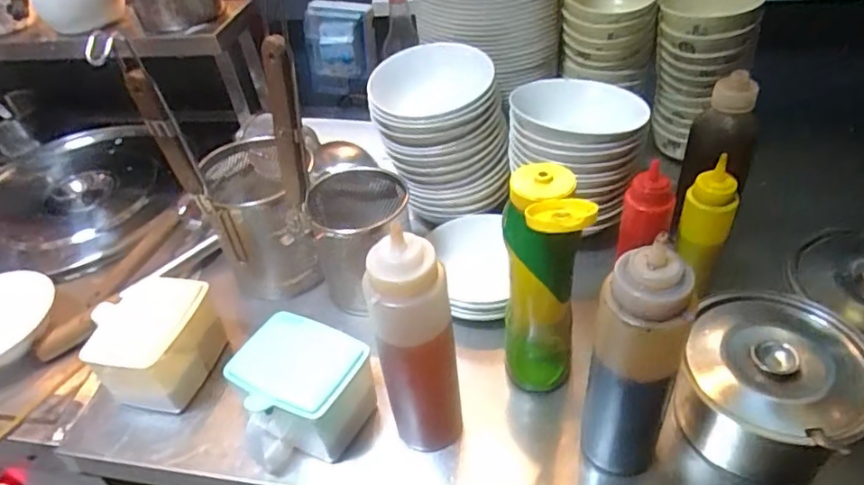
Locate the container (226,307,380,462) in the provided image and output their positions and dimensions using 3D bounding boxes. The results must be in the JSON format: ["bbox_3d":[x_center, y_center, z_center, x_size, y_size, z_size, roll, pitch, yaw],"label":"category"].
[{"bbox_3d":[-0.126,0.146,0.575,0.121,0.088,0.110,17,47,25],"label":"container"}]

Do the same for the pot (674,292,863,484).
[{"bbox_3d":[0.300,0.124,0.529,0.136,0.103,0.147,-4,42,4],"label":"pot"}]

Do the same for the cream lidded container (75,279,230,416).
[{"bbox_3d":[-0.289,0.108,0.631,0.102,0.090,0.114,-1,42,8],"label":"cream lidded container"}]

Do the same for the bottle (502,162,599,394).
[{"bbox_3d":[0.099,0.045,0.534,0.060,0.231,0.084,-7,42,0],"label":"bottle"}]

